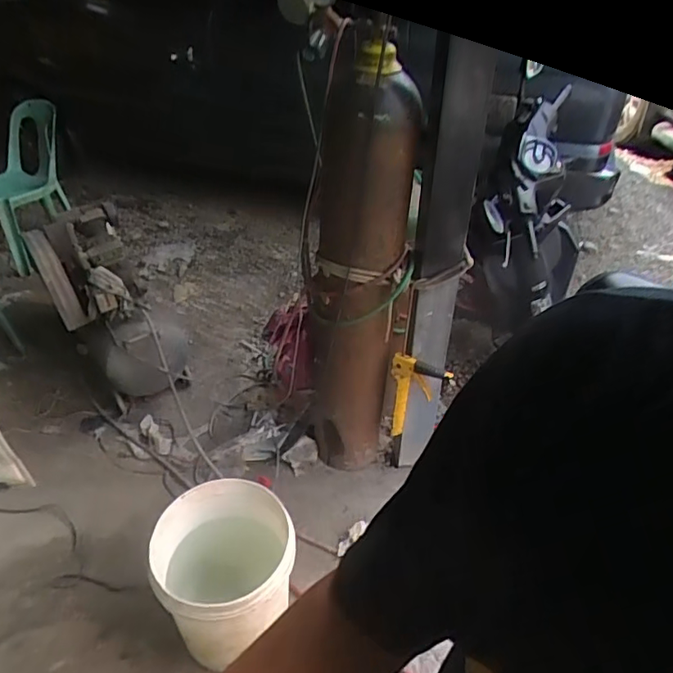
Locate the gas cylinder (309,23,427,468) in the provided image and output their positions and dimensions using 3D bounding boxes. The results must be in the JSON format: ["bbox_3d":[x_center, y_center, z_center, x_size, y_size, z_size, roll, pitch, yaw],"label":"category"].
[{"bbox_3d":[0.064,-0.107,1.469,0.237,1.191,0.217,6,38,4],"label":"gas cylinder"}]

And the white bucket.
[{"bbox_3d":[-0.256,0.570,1.280,0.300,0.352,0.290,2,38,-1],"label":"white bucket"}]

